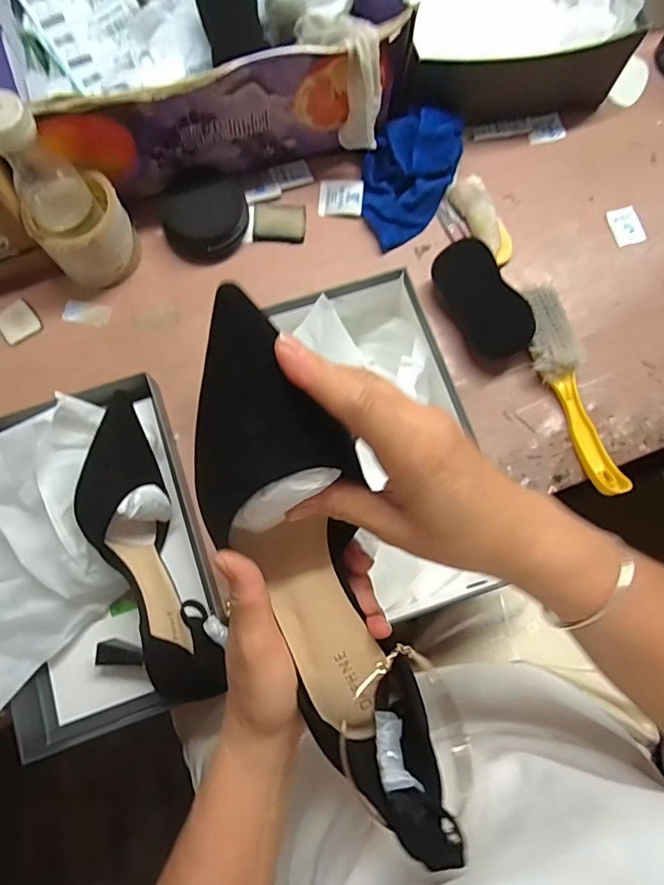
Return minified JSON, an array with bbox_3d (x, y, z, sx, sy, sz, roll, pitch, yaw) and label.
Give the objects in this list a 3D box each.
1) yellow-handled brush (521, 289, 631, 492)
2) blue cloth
[{"bbox_3d":[0.247,-0.056,0.521,0.048,0.034,0.225,-16,79,-5],"label":"yellow-handled brush"},{"bbox_3d":[0.081,-0.302,0.564,0.099,0.056,0.156,26,79,4],"label":"blue cloth"}]

